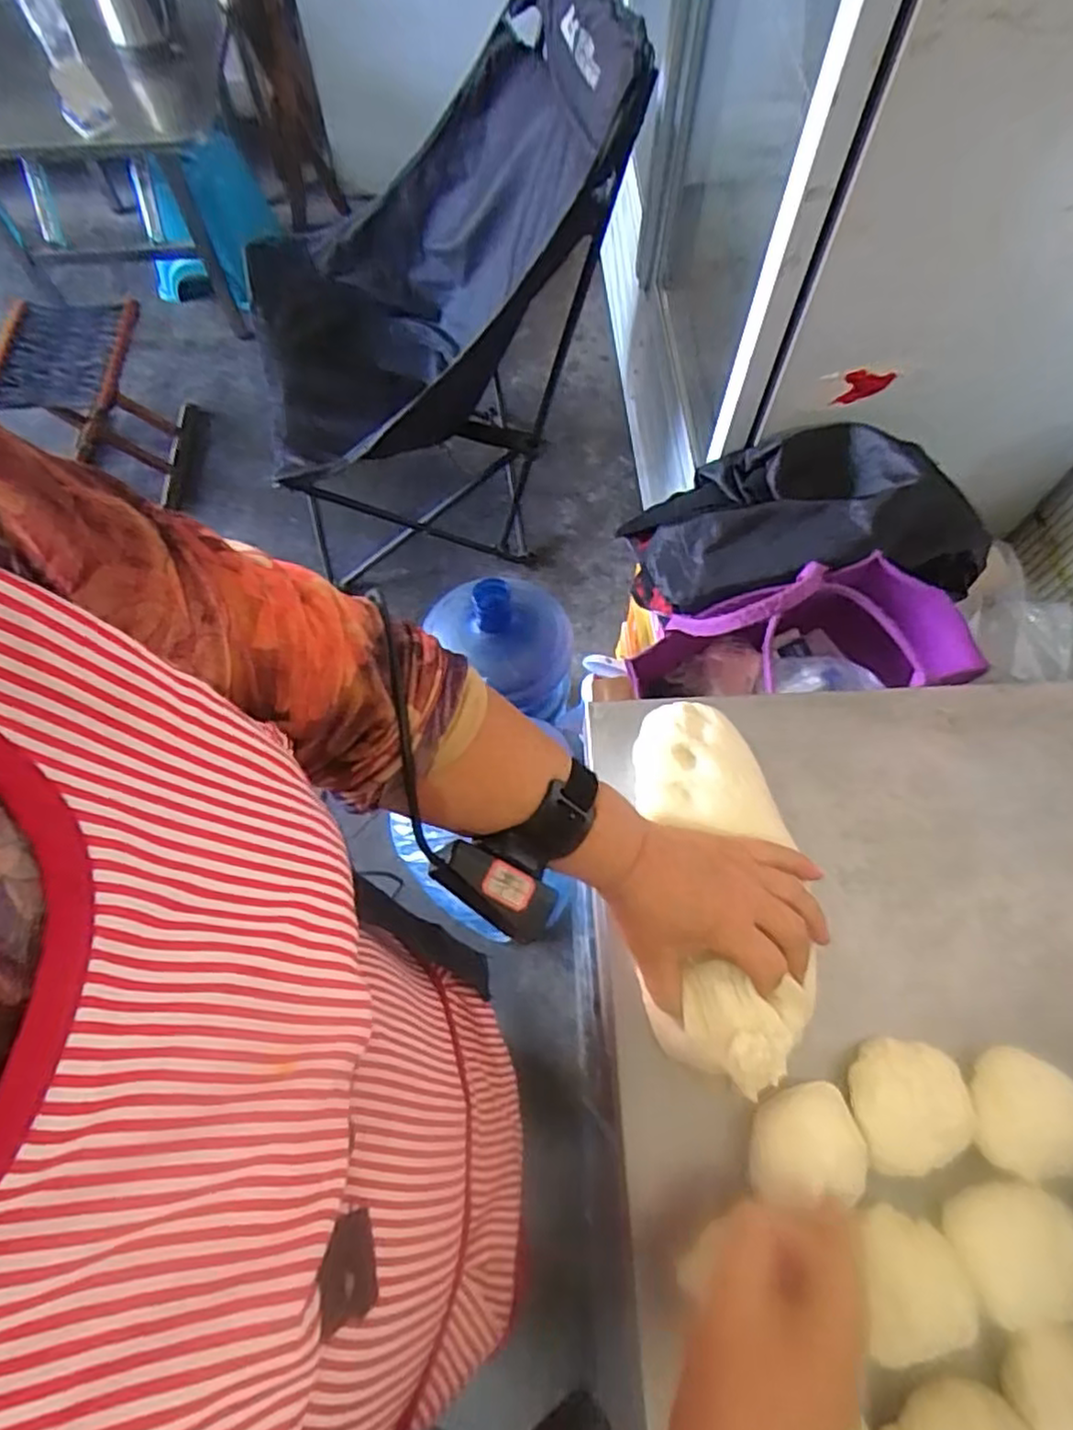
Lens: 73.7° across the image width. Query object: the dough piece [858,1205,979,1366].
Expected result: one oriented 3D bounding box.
[{"bbox_3d":[0.203,0.311,0.385,0.048,0.034,0.067,10,67,4],"label":"dough piece"}]

